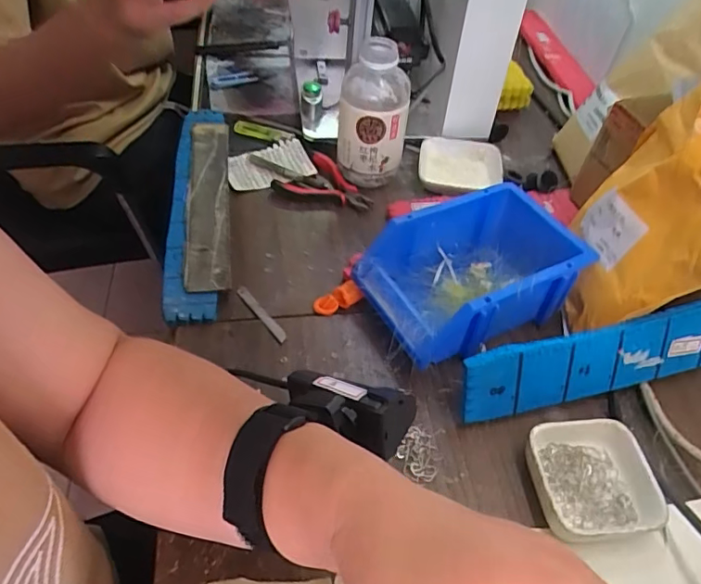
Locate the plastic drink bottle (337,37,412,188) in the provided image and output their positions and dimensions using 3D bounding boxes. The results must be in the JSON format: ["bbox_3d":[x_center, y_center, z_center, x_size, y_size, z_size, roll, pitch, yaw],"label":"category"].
[{"bbox_3d":[0.025,-0.197,0.603,0.077,0.152,0.069,9,47,3],"label":"plastic drink bottle"}]

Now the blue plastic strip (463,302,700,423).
[{"bbox_3d":[0.259,0.048,0.450,0.346,0.069,0.011,-10,27,-13],"label":"blue plastic strip"}]

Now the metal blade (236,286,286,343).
[{"bbox_3d":[-0.085,0.020,0.504,0.009,0.004,0.082,-33,55,-21],"label":"metal blade"}]

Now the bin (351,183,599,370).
[{"bbox_3d":[0.109,-0.016,0.498,0.183,0.086,0.126,-19,52,-21],"label":"bin"}]

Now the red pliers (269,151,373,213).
[{"bbox_3d":[-0.026,-0.123,0.625,0.106,0.011,0.081,34,53,24],"label":"red pliers"}]

